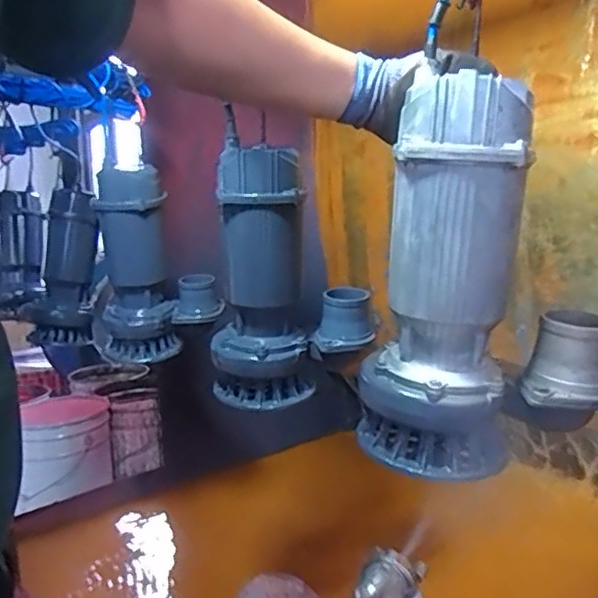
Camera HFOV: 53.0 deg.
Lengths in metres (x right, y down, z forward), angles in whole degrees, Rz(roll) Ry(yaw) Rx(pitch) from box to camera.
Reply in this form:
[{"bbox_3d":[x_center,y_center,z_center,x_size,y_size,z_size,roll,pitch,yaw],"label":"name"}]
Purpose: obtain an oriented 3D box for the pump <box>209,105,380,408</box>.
[{"bbox_3d":[-0.021,-0.036,0.927,0.219,0.377,0.175,-5,7,-31],"label":"pump"}]

